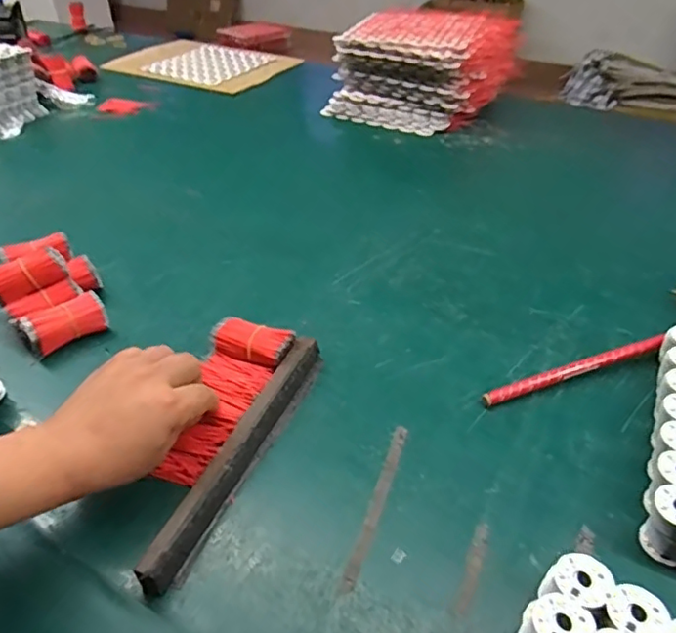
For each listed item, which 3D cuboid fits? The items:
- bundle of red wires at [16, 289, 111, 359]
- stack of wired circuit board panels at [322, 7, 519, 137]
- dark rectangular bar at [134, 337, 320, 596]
[{"bbox_3d":[-0.257,0.007,0.534,0.071,0.035,0.031,-25,45,-27],"label":"bundle of red wires"},{"bbox_3d":[0.151,-0.428,0.988,0.266,0.144,0.229,22,44,26],"label":"stack of wired circuit board panels"},{"bbox_3d":[-0.071,0.098,0.432,0.022,0.024,0.234,16,41,20],"label":"dark rectangular bar"}]

